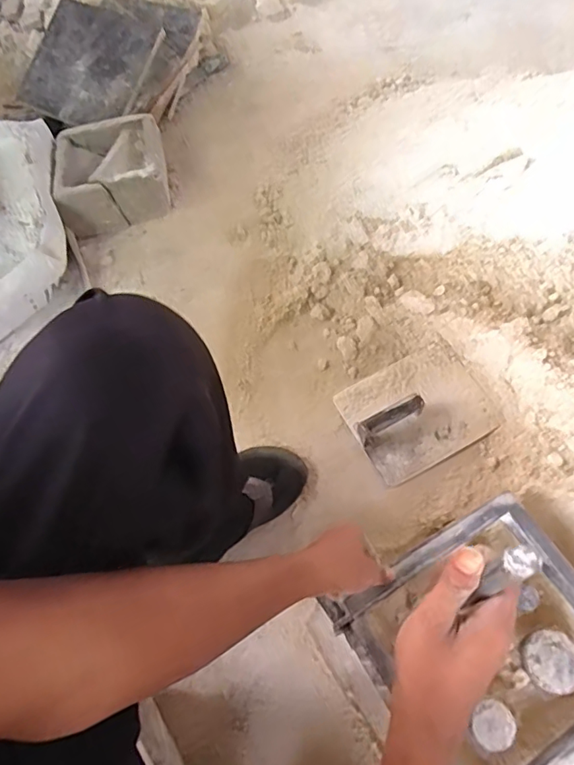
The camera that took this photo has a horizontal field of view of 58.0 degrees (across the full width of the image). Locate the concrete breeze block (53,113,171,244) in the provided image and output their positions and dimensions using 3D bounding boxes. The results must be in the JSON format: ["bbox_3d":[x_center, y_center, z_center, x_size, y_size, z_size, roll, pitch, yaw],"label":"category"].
[{"bbox_3d":[-0.336,-0.401,1.012,0.198,0.114,0.197,-13,63,-4],"label":"concrete breeze block"}]

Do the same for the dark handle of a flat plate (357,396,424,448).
[{"bbox_3d":[0.152,0.057,0.759,0.104,0.051,0.025,-22,66,-11],"label":"dark handle of a flat plate"}]

